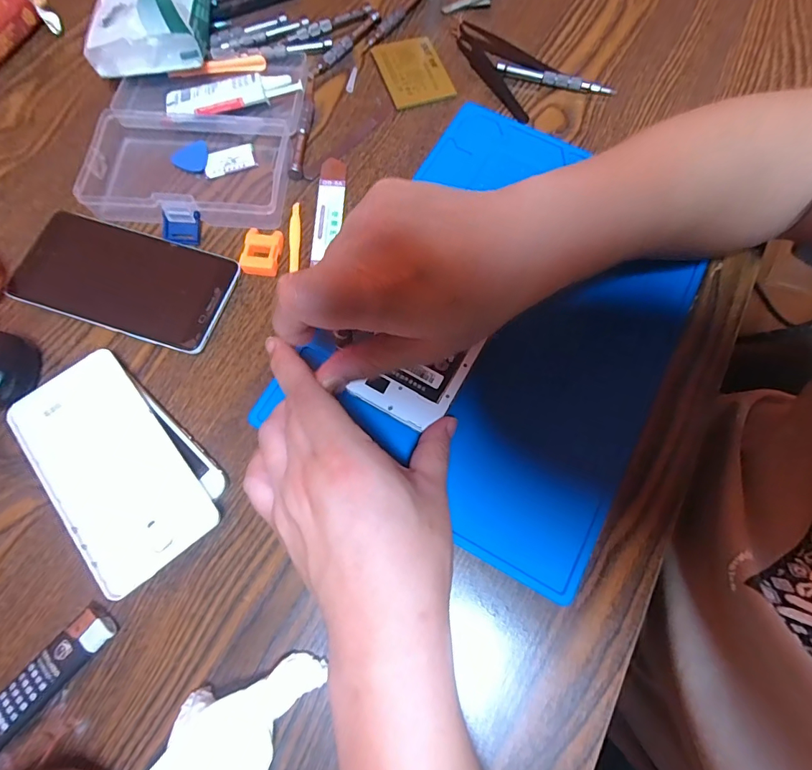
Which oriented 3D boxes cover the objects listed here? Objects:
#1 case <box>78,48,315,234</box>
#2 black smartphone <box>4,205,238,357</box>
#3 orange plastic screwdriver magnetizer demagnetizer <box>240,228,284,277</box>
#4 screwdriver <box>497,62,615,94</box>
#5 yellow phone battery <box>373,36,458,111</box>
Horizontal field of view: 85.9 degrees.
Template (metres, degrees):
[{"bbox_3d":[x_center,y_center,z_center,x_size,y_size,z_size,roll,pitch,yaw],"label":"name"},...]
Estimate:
[{"bbox_3d":[-0.166,-0.207,0.350,0.150,0.022,0.184,4,72,1],"label":"case"},{"bbox_3d":[-0.203,-0.076,0.316,0.152,0.009,0.076,17,73,5],"label":"black smartphone"},{"bbox_3d":[-0.106,-0.098,0.322,0.027,0.011,0.034,8,72,2],"label":"orange plastic screwdriver magnetizer demagnetizer"},{"bbox_3d":[0.131,-0.268,0.382,0.102,0.010,0.009,14,72,4],"label":"screwdriver"},{"bbox_3d":[0.006,-0.278,0.385,0.053,0.006,0.074,-19,73,-7],"label":"yellow phone battery"}]

